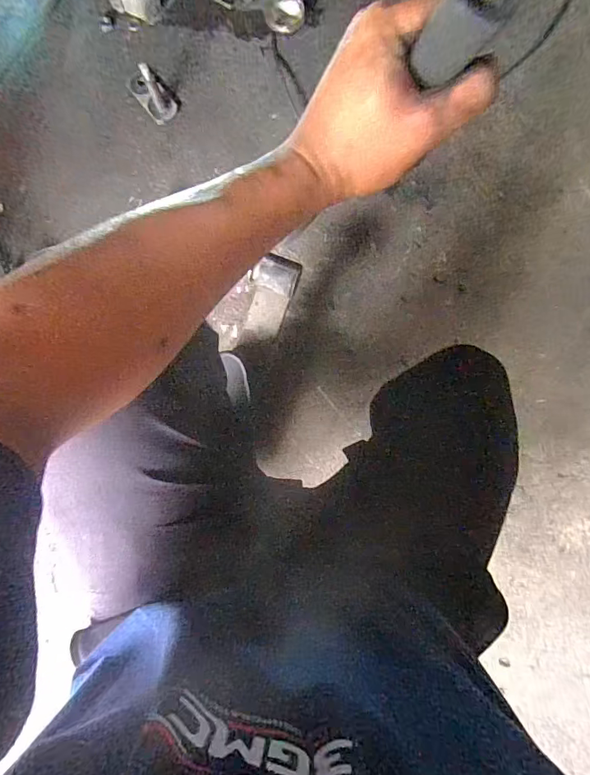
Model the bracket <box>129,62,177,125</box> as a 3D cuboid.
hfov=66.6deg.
[{"bbox_3d":[-0.291,-0.600,0.883,0.061,0.087,0.115,-40,85,-1],"label":"bracket"}]

